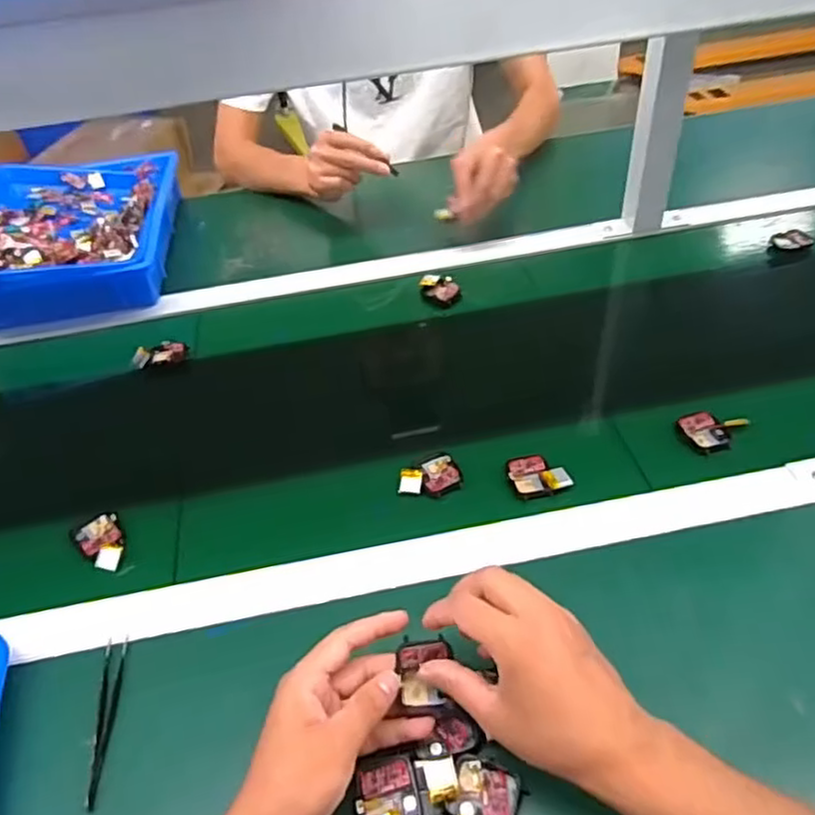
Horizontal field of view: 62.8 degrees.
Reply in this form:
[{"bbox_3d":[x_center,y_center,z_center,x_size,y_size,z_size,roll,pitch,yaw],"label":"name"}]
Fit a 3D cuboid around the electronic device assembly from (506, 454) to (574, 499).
[{"bbox_3d":[0.115,0.059,0.594,0.046,0.011,0.046,-15,45,-9],"label":"electronic device assembly"}]

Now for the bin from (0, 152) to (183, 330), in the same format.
[{"bbox_3d":[-0.461,-0.249,0.915,0.271,0.080,0.330,-12,45,-6],"label":"bin"}]

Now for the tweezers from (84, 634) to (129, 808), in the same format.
[{"bbox_3d":[-0.211,0.217,0.470,0.016,0.006,0.115,-10,45,-4],"label":"tweezers"}]

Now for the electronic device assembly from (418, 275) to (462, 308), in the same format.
[{"bbox_3d":[0.038,-0.144,0.817,0.051,0.021,0.037,24,52,28],"label":"electronic device assembly"}]

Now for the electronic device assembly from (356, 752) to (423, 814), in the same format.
[{"bbox_3d":[-0.011,0.242,0.413,0.038,0.009,0.050,-13,45,-7],"label":"electronic device assembly"}]

